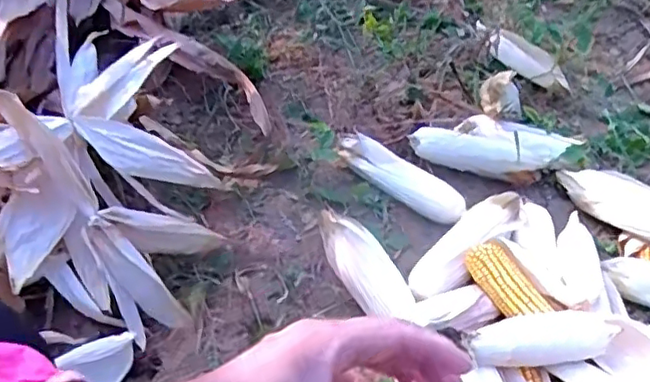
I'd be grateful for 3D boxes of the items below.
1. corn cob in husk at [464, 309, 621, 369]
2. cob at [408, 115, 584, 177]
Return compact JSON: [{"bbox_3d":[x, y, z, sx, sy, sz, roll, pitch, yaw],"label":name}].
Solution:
[{"bbox_3d":[0.254,0.171,0.727,0.178,0.056,0.056,-1,49,-4],"label":"corn cob in husk"},{"bbox_3d":[0.279,-0.067,1.026,0.283,0.073,0.095,2,49,0],"label":"cob"}]

